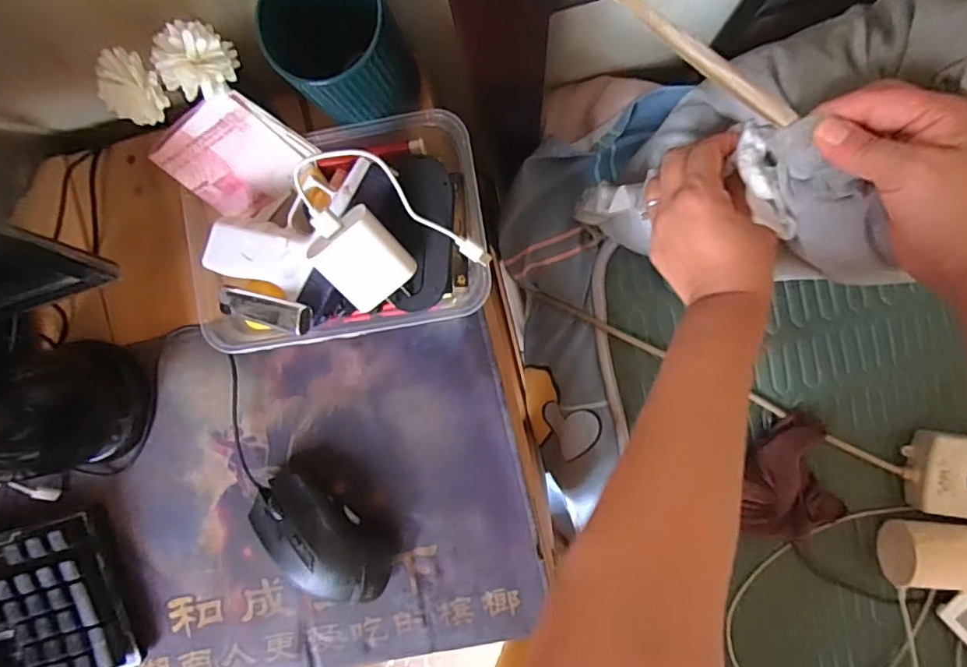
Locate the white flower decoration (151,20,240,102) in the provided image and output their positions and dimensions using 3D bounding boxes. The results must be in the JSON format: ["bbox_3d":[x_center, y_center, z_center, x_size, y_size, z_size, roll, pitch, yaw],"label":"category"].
[{"bbox_3d":[-0.167,-0.158,0.322,0.041,0.023,0.037,-33,89,5],"label":"white flower decoration"}]

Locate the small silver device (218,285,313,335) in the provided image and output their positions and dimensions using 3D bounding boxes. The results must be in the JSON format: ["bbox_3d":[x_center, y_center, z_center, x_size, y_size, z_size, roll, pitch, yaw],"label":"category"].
[{"bbox_3d":[-0.154,-0.017,0.388,0.085,0.015,0.020,14,90,27],"label":"small silver device"}]

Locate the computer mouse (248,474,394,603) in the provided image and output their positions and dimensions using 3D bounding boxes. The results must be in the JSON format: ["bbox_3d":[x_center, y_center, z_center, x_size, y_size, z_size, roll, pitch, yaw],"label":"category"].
[{"bbox_3d":[-0.121,0.156,0.418,0.116,0.038,0.064,39,94,3],"label":"computer mouse"}]

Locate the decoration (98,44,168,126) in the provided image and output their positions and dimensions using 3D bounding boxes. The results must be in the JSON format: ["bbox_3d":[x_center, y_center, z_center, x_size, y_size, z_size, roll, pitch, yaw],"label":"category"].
[{"bbox_3d":[-0.201,-0.140,0.318,0.030,0.022,0.033,0,92,5],"label":"decoration"}]

